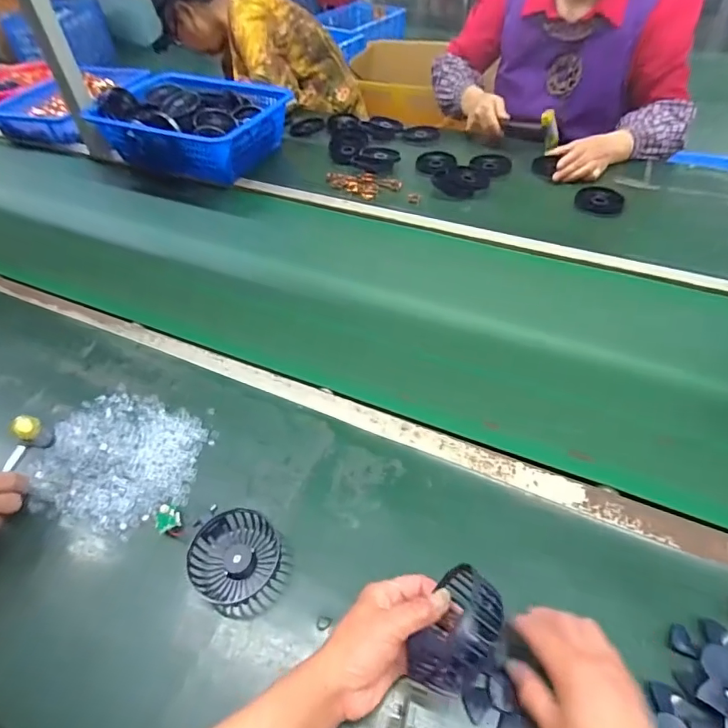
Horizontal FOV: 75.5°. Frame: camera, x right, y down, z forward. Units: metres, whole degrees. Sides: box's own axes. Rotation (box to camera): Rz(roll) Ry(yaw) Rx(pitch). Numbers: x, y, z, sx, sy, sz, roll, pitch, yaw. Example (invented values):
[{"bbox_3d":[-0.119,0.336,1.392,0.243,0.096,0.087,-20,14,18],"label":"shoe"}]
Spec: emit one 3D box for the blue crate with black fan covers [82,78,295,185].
[{"bbox_3d":[-0.363,-0.518,1.031,0.350,0.120,0.270,15,50,15],"label":"blue crate with black fan covers"}]

